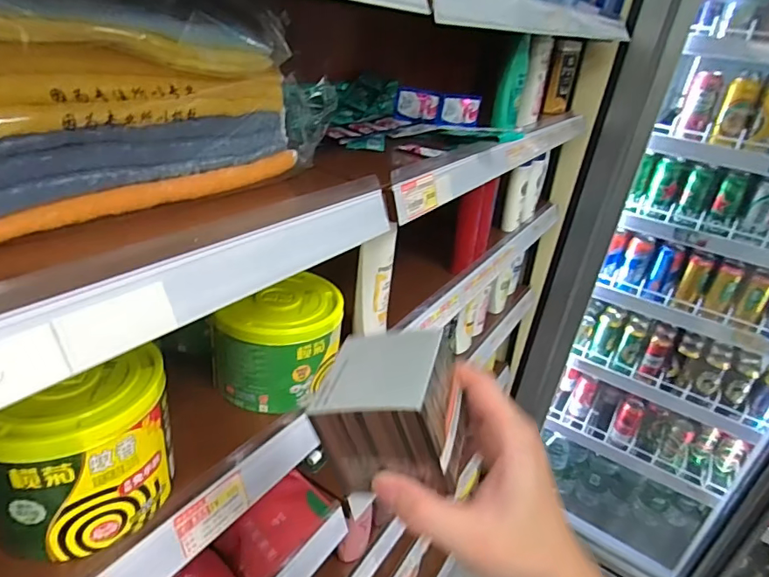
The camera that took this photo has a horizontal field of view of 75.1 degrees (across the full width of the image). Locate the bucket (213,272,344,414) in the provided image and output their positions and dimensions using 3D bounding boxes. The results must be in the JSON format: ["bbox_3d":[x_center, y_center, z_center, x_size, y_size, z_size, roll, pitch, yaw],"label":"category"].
[{"bbox_3d":[-0.110,0.053,0.545,0.122,0.094,0.138,12,29,8],"label":"bucket"}]

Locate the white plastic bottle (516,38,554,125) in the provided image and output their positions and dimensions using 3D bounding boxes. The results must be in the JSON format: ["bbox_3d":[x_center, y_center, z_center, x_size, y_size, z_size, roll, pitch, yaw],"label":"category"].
[{"bbox_3d":[0.265,-0.361,0.877,0.039,0.143,0.044,14,29,12],"label":"white plastic bottle"}]

